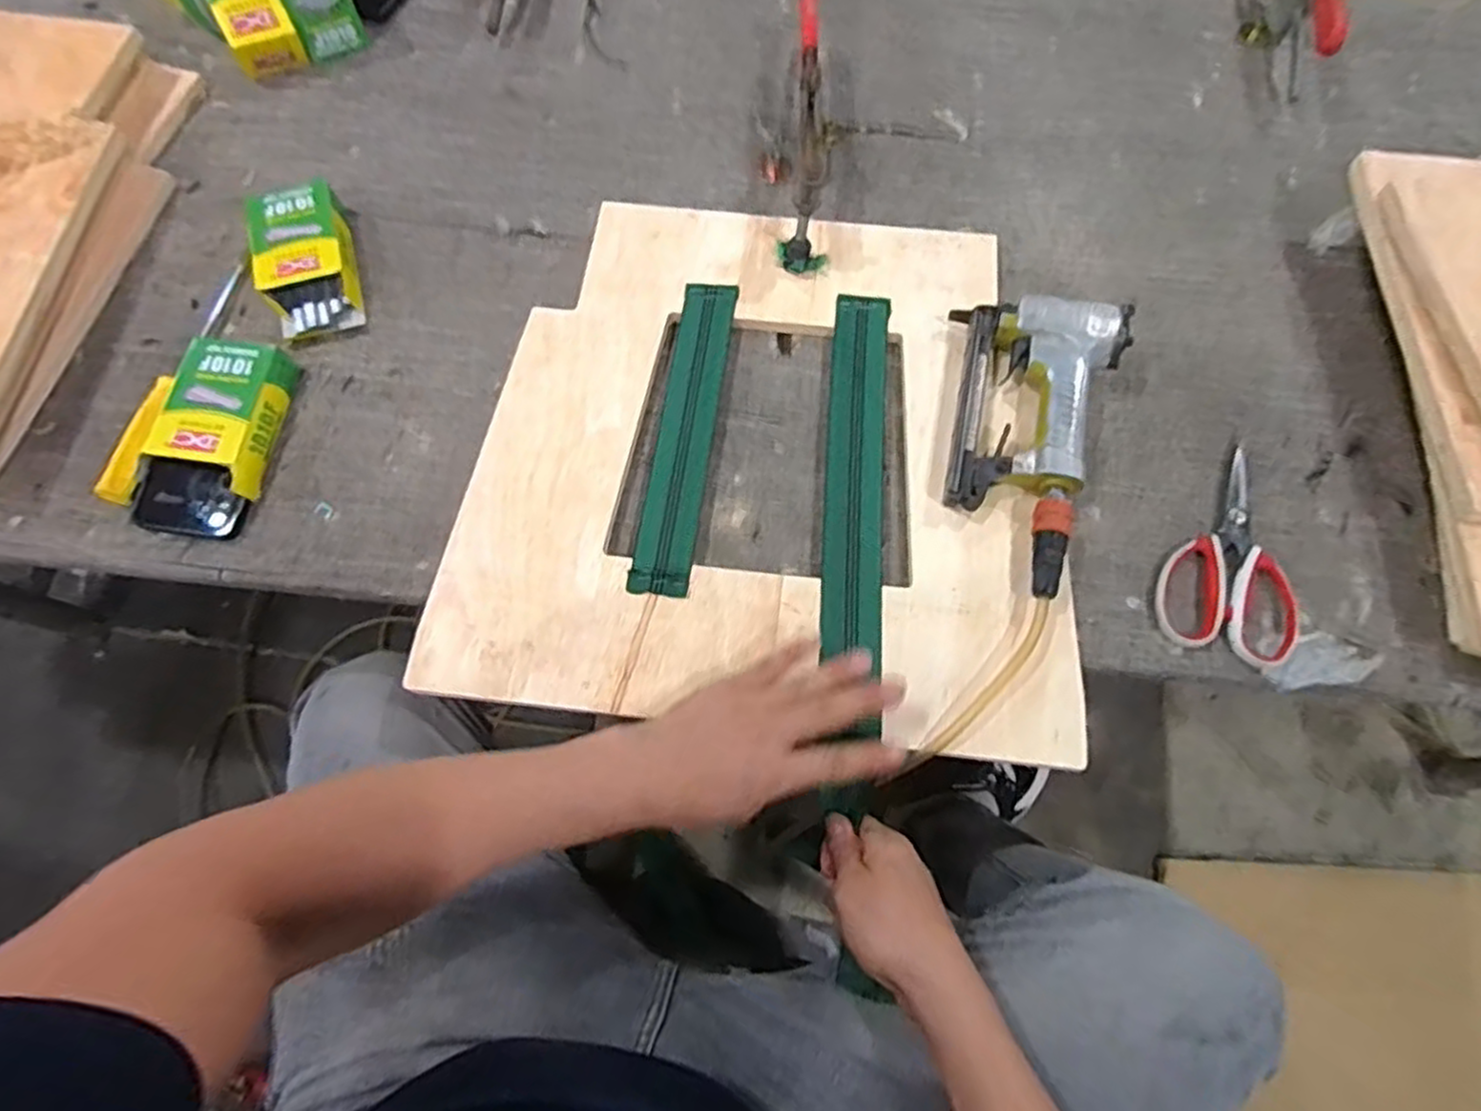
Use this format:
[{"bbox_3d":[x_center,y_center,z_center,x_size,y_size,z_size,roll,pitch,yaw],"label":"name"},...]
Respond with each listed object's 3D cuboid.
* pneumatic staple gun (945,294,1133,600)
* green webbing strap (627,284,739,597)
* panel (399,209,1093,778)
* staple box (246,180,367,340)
[{"bbox_3d":[0.235,-0.091,0.586,0.132,0.049,0.248,7,70,3],"label":"pneumatic staple gun"},{"bbox_3d":[-0.045,-0.106,0.614,0.046,0.006,0.287,7,70,3],"label":"green webbing strap"},{"bbox_3d":[0.025,-0.092,0.603,0.462,0.019,0.461,7,70,3],"label":"panel"},{"bbox_3d":[-0.396,-0.270,0.671,0.081,0.039,0.142,-14,70,-5],"label":"staple box"}]

